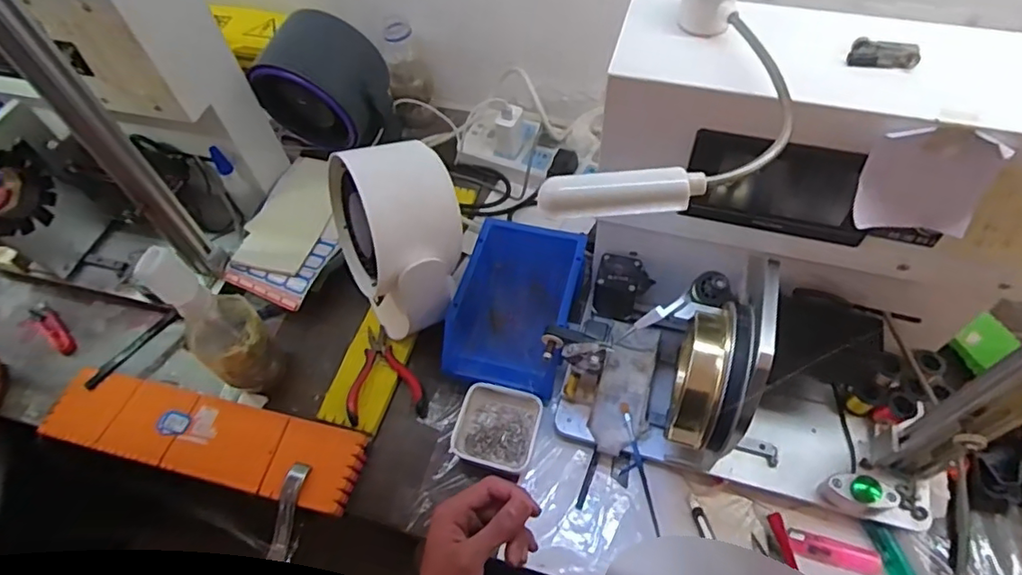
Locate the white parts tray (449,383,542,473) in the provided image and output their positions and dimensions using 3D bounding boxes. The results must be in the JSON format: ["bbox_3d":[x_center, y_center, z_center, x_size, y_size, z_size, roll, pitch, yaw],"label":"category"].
[{"bbox_3d":[-0.014,0.143,0.601,0.080,0.025,0.077,12,58,12],"label":"white parts tray"}]

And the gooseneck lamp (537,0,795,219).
[{"bbox_3d":[0.113,-0.109,0.343,0.100,0.029,0.229,24,61,18],"label":"gooseneck lamp"}]

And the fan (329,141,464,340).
[{"bbox_3d":[-0.123,-0.063,0.636,0.124,0.195,0.171,-29,59,-14],"label":"fan"}]

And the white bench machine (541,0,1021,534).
[{"bbox_3d":[0.226,0.008,0.472,0.341,0.333,0.244,12,58,12],"label":"white bench machine"}]

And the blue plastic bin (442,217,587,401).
[{"bbox_3d":[0.008,0.022,0.651,0.126,0.075,0.185,12,58,12],"label":"blue plastic bin"}]

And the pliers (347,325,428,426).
[{"bbox_3d":[-0.140,0.095,0.657,0.083,0.010,0.111,-8,56,-1],"label":"pliers"}]

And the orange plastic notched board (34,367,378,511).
[{"bbox_3d":[-0.345,0.159,0.635,0.385,0.018,0.081,9,65,15],"label":"orange plastic notched board"}]

